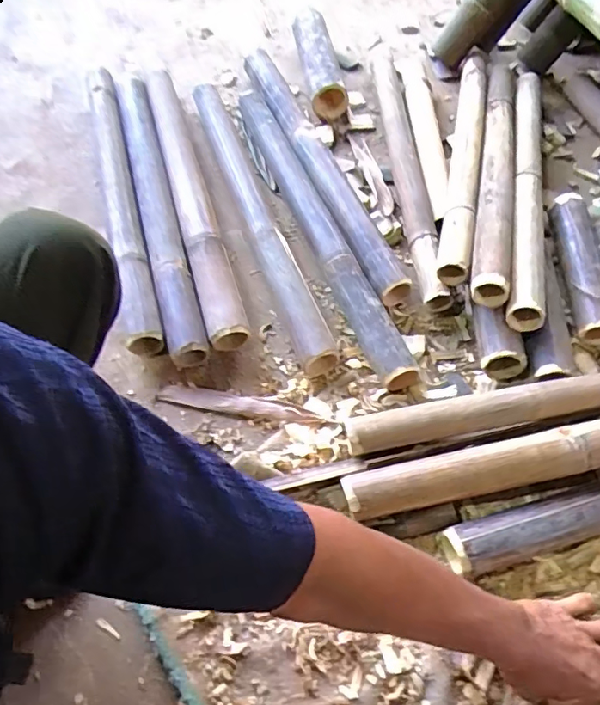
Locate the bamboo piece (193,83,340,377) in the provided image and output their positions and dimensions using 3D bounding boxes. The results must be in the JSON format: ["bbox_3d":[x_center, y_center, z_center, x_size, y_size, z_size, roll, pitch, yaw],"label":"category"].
[{"bbox_3d":[-0.076,-0.240,0.878,0.060,0.053,0.626,-17,63,-10],"label":"bamboo piece"}]

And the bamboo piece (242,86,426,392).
[{"bbox_3d":[0.022,-0.218,0.855,0.054,0.054,0.640,-19,63,-11],"label":"bamboo piece"}]

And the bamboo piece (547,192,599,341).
[{"bbox_3d":[0.435,-0.143,0.801,0.054,0.049,0.260,3,61,0],"label":"bamboo piece"}]

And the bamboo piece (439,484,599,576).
[{"bbox_3d":[0.292,0.205,0.619,0.256,0.053,0.057,-14,62,-8],"label":"bamboo piece"}]

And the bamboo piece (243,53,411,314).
[{"bbox_3d":[0.033,-0.334,0.922,0.070,0.047,0.605,-19,63,-11],"label":"bamboo piece"}]

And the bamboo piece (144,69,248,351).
[{"bbox_3d":[-0.189,-0.278,0.880,0.062,0.049,0.617,-15,62,-9],"label":"bamboo piece"}]

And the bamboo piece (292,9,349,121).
[{"bbox_3d":[0.036,-0.592,1.075,0.075,0.088,0.252,-13,62,-8],"label":"bamboo piece"}]

